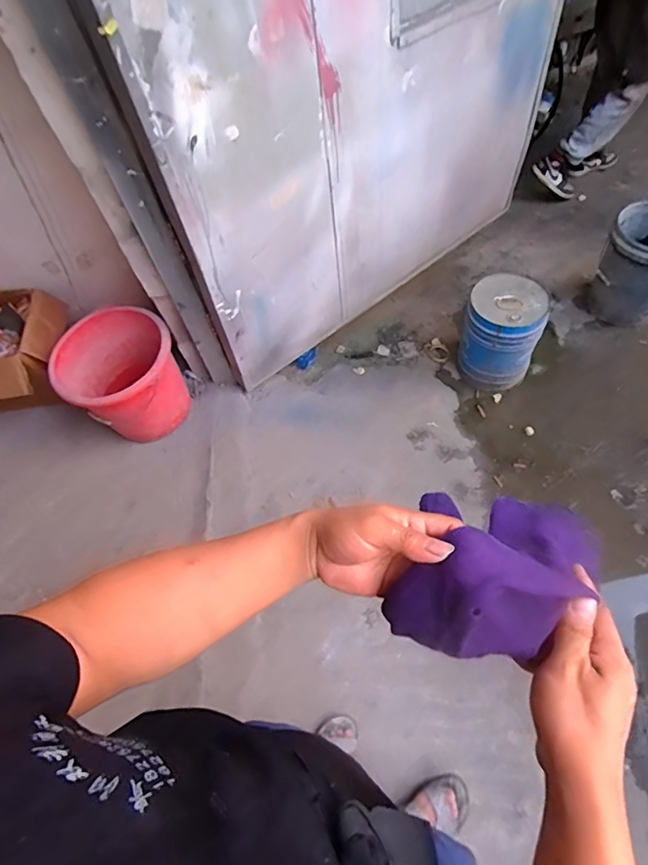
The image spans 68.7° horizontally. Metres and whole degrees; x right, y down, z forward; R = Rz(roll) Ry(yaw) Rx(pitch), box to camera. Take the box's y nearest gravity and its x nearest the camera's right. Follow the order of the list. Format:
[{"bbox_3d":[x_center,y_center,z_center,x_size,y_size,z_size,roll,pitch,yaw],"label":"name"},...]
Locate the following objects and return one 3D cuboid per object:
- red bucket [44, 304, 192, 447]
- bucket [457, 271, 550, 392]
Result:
[{"bbox_3d":[-0.646,-0.157,1.588,0.348,0.362,0.331,-4,58,6],"label":"red bucket"},{"bbox_3d":[0.656,-0.371,1.755,0.266,0.339,0.265,-4,58,6],"label":"bucket"}]

